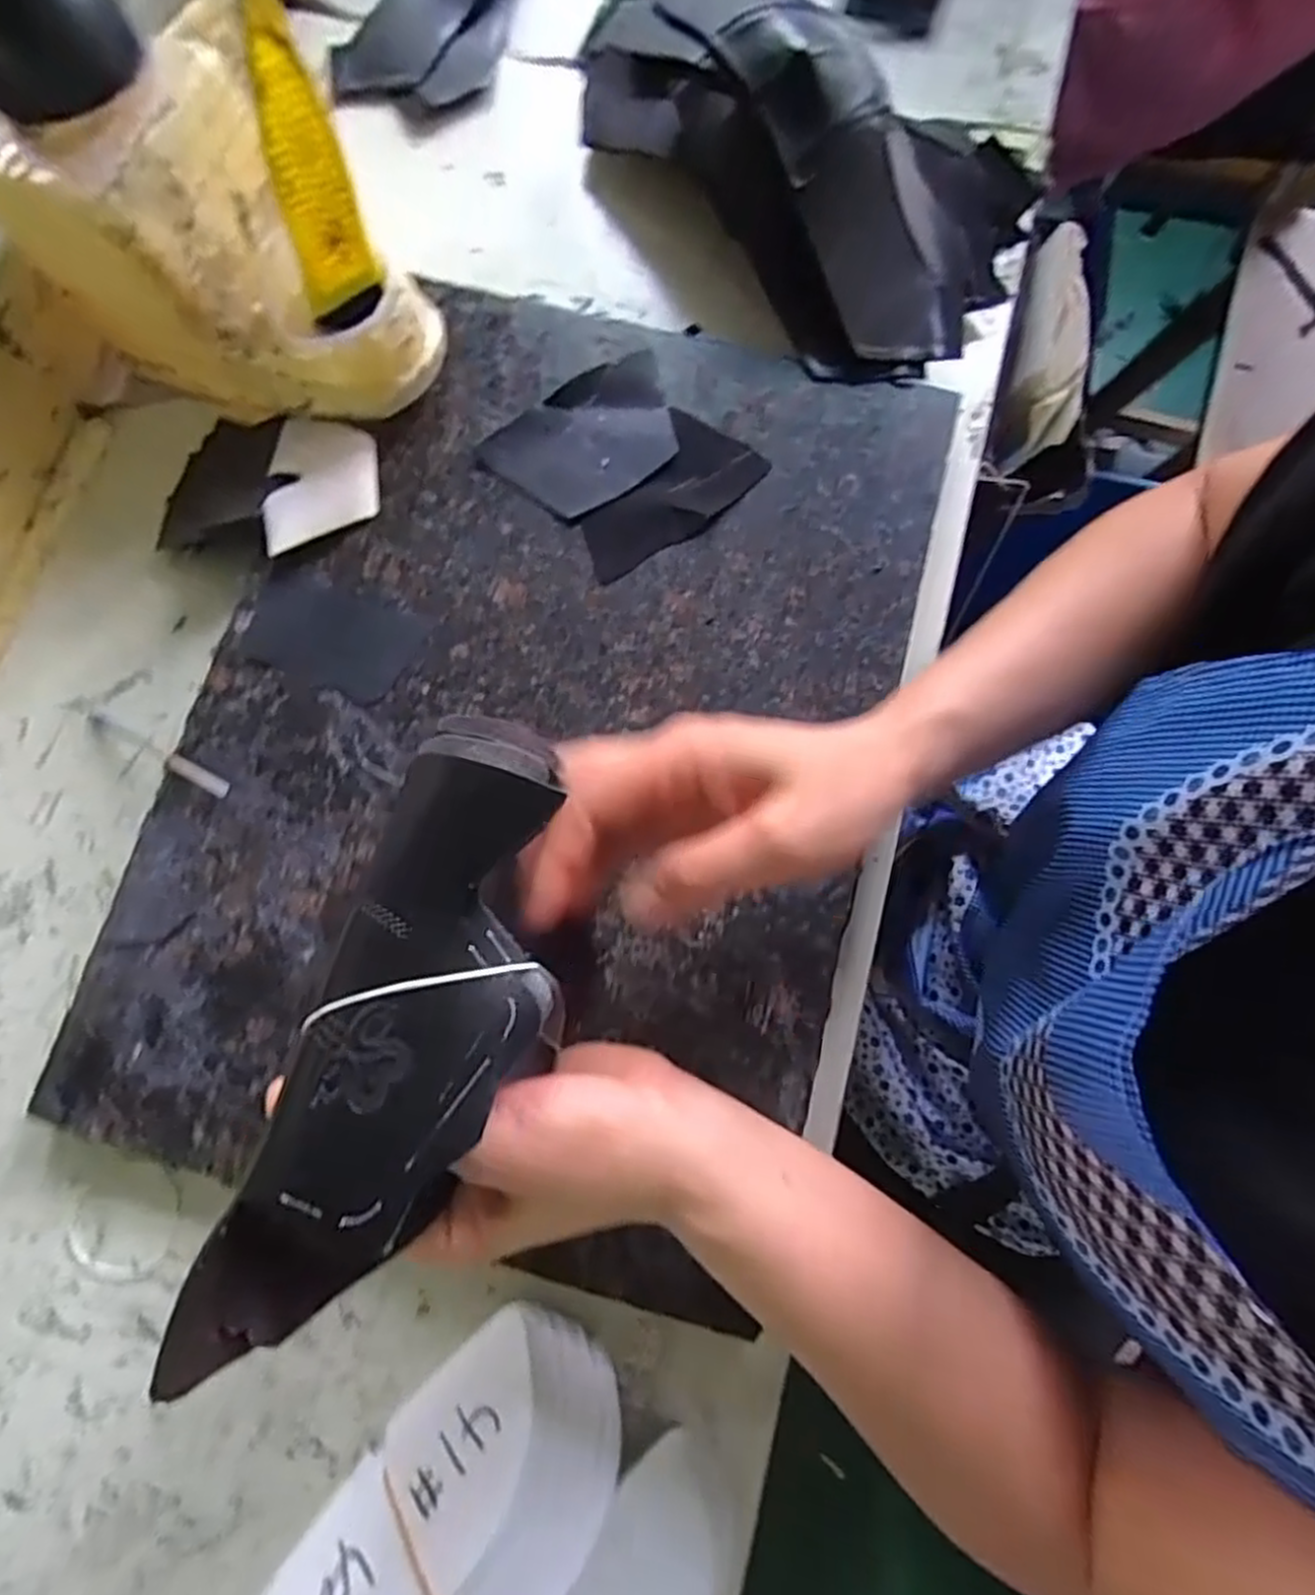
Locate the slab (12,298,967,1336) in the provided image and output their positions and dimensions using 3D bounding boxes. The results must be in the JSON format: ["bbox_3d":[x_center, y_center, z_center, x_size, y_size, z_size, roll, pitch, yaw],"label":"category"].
[{"bbox_3d":[-0.061,-0.035,0.400,0.348,0.026,0.482,15,79,4],"label":"slab"}]

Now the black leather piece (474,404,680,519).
[{"bbox_3d":[-0.042,-0.193,0.423,0.102,0.006,0.065,-24,81,-1],"label":"black leather piece"}]

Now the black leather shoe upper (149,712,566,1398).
[{"bbox_3d":[-0.072,0.071,0.234,0.073,0.020,0.201,16,73,5],"label":"black leather shoe upper"}]

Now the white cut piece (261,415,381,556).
[{"bbox_3d":[-0.184,-0.171,0.418,0.058,0.010,0.077,6,78,3],"label":"white cut piece"}]

